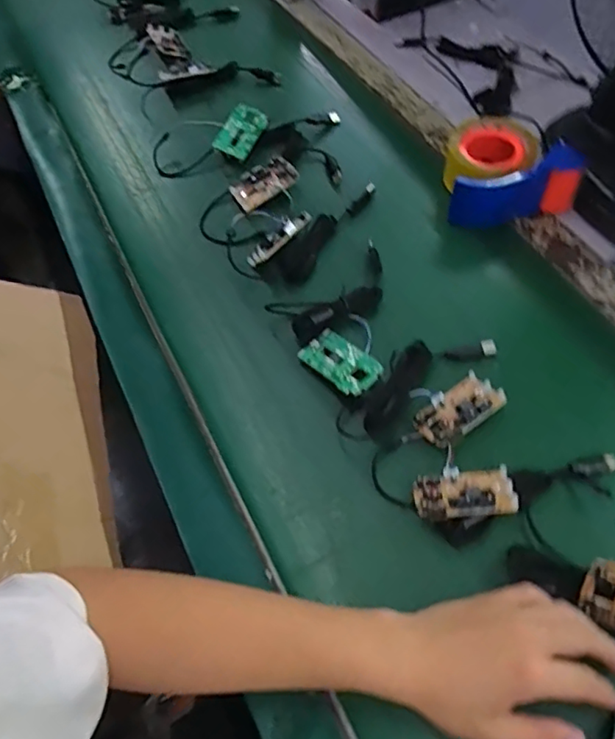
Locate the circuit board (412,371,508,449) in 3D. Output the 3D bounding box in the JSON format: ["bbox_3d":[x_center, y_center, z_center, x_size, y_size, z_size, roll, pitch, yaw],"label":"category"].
[{"bbox_3d":[0.137,0.034,0.519,0.080,0.015,0.046,-32,60,-16],"label":"circuit board"}]

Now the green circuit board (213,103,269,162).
[{"bbox_3d":[-0.084,-0.308,0.746,0.045,0.010,0.081,30,66,-9],"label":"green circuit board"}]

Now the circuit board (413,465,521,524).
[{"bbox_3d":[0.128,0.101,0.475,0.079,0.012,0.047,-9,33,-1],"label":"circuit board"}]

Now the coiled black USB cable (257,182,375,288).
[{"bbox_3d":[0.022,-0.153,0.658,0.040,0.022,0.179,36,66,24],"label":"coiled black USB cable"}]

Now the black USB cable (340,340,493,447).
[{"bbox_3d":[0.101,0.007,0.538,0.173,0.025,0.048,-35,61,-18],"label":"black USB cable"}]

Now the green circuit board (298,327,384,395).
[{"bbox_3d":[0.033,-0.006,0.556,0.049,0.018,0.077,-36,62,-18],"label":"green circuit board"}]

